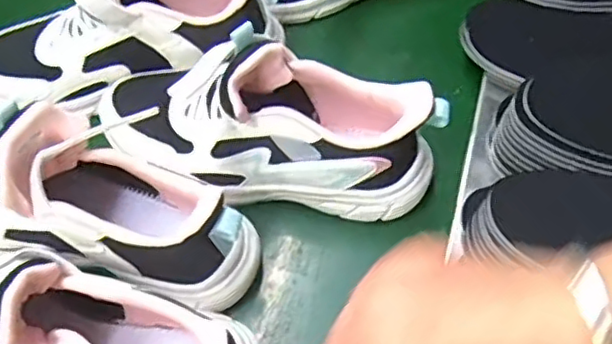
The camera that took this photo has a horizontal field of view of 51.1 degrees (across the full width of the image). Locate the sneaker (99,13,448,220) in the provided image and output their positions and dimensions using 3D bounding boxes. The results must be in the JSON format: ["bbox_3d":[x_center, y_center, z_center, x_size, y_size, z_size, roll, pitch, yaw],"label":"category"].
[{"bbox_3d":[-0.033,-0.031,0.472,0.252,0.128,0.092,14,63,8],"label":"sneaker"}]

